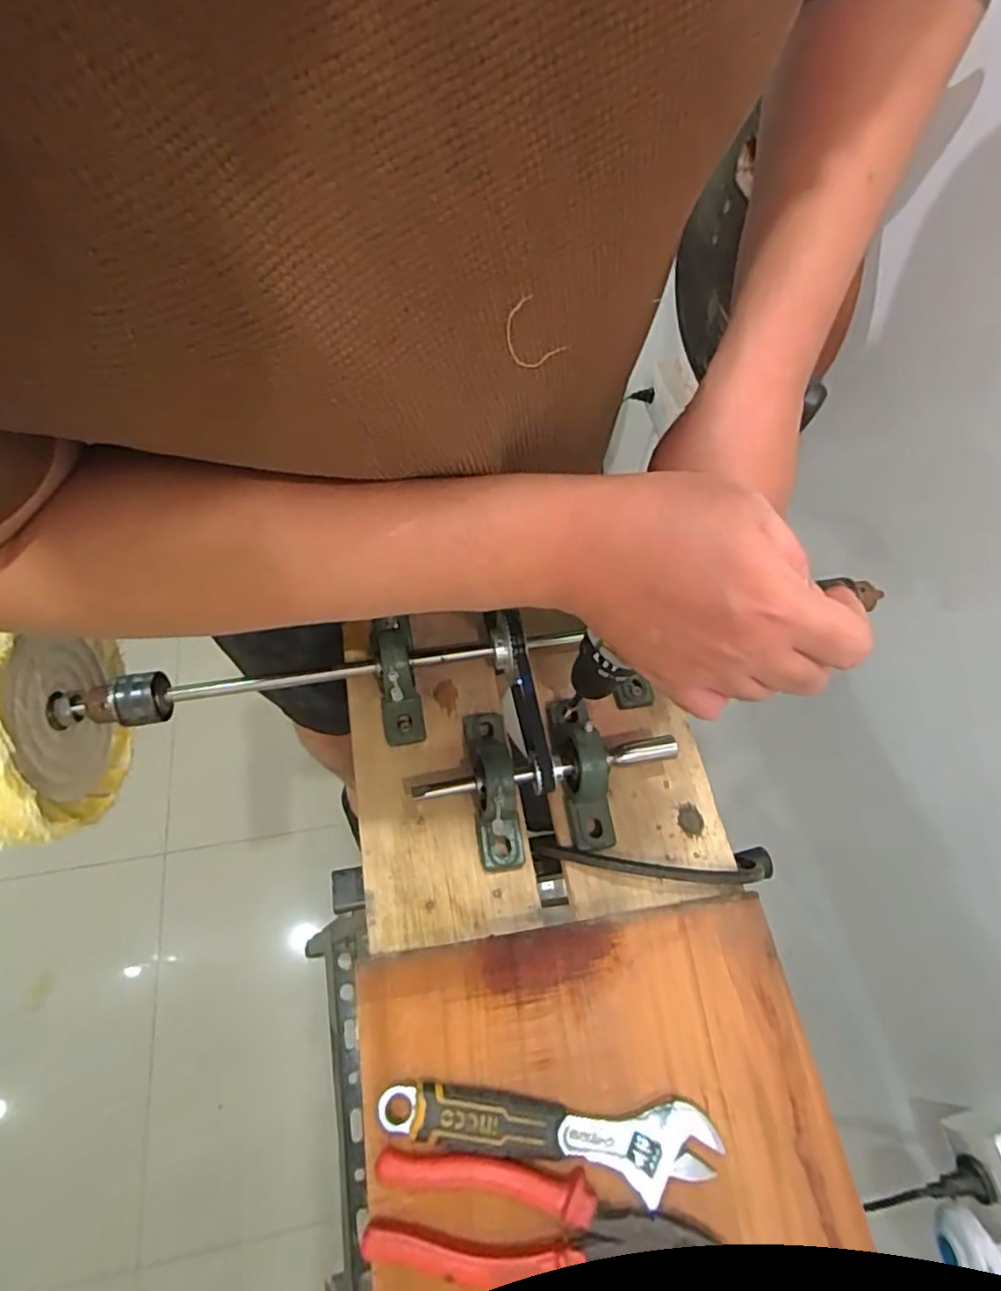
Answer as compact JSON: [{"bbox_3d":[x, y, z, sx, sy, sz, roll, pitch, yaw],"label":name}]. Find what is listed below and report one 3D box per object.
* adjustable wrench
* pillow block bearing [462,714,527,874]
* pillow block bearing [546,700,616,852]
[{"bbox_3d":[0.028,0.291,0.368,0.198,0.015,0.042,7,62,0],"label":"adjustable wrench"},{"bbox_3d":[-0.006,0.104,0.480,0.034,0.055,0.126,-7,62,-7],"label":"pillow block bearing"},{"bbox_3d":[0.064,0.093,0.487,0.033,0.051,0.122,-6,62,-7],"label":"pillow block bearing"}]

